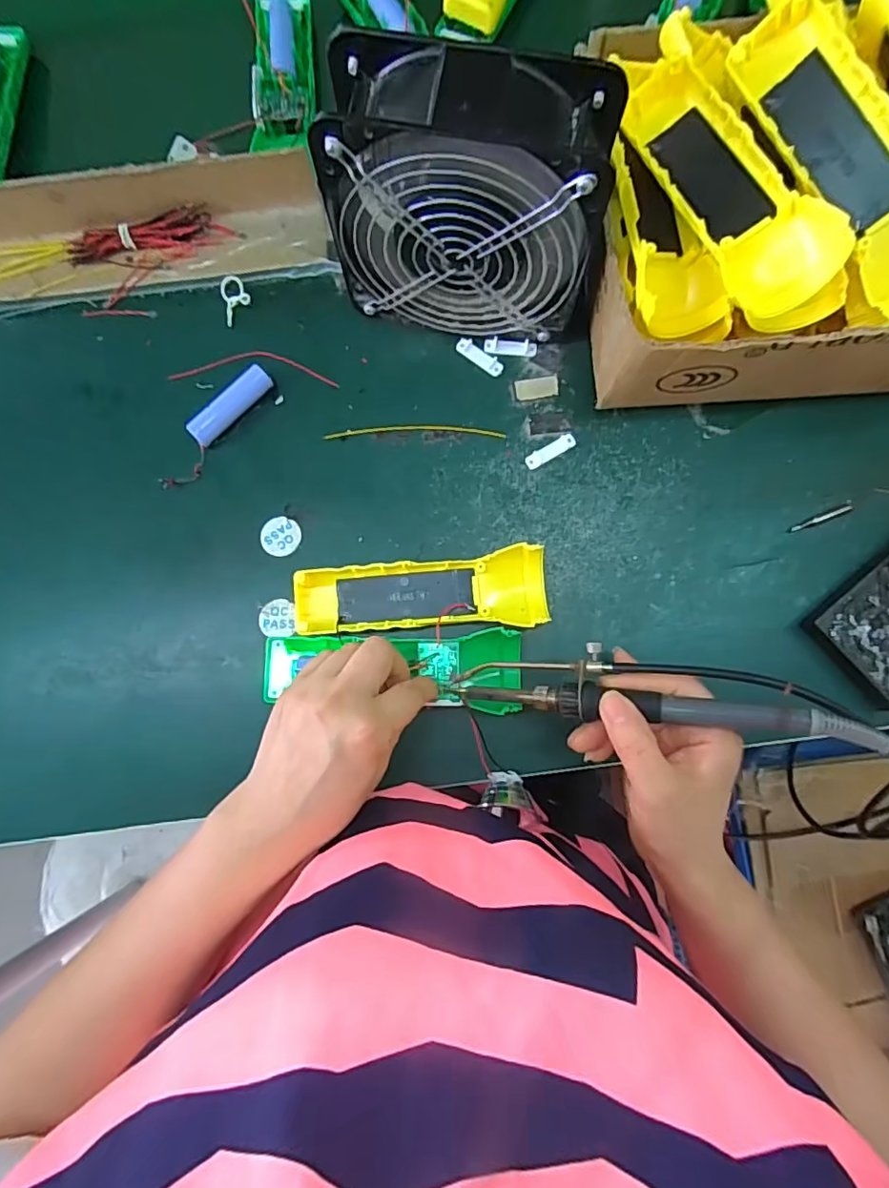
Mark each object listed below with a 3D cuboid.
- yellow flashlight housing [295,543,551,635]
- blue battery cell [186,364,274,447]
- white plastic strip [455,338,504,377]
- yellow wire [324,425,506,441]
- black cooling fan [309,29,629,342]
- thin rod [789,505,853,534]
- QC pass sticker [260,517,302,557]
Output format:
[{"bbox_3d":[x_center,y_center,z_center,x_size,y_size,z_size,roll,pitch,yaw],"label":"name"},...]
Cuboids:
[{"bbox_3d":[-0.015,-0.001,0.370,0.162,0.024,0.048,-2,83,1],"label":"yellow flashlight housing"},{"bbox_3d":[-0.148,-0.131,0.390,0.015,0.022,0.067,43,86,6],"label":"blue battery cell"},{"bbox_3d":[0.025,-0.170,0.398,0.039,0.004,0.013,38,85,5],"label":"white plastic strip"},{"bbox_3d":[-0.021,-0.115,0.395,0.125,0.004,0.010,-1,83,1],"label":"yellow wire"},{"bbox_3d":[0.016,-0.226,0.333,0.153,0.148,0.067,11,83,3],"label":"black cooling fan"},{"bbox_3d":[0.255,-0.051,0.376,0.043,0.007,0.006,-21,83,-1],"label":"thin rod"},{"bbox_3d":[-0.113,-0.040,0.385,0.026,0.004,0.027,17,84,3],"label":"QC pass sticker"}]

